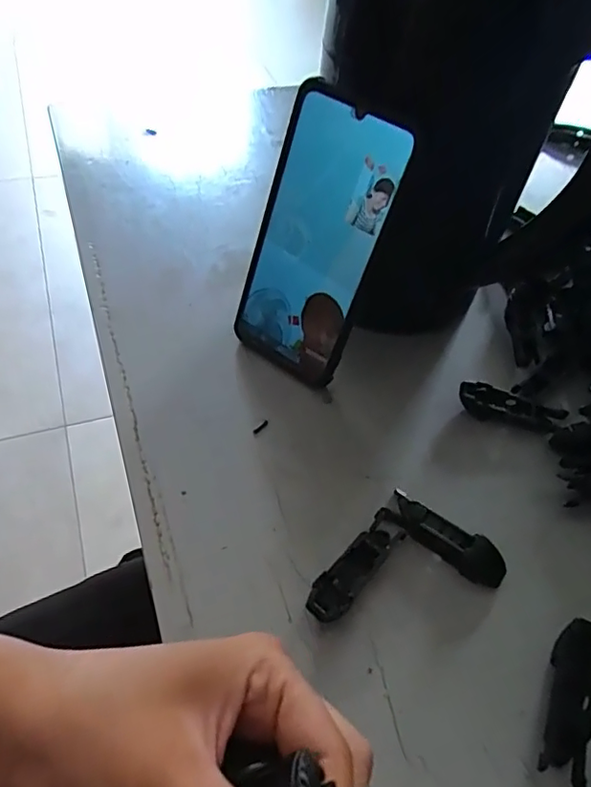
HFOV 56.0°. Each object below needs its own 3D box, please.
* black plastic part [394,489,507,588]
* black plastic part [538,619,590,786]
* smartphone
[{"bbox_3d":[0.084,0.081,0.310,0.070,0.013,0.021,33,59,20],"label":"black plastic part"},{"bbox_3d":[0.132,0.144,0.265,0.021,0.008,0.071,23,56,13],"label":"black plastic part"},{"bbox_3d":[0.011,-0.083,0.332,0.074,0.165,0.010,33,39,14],"label":"smartphone"}]

